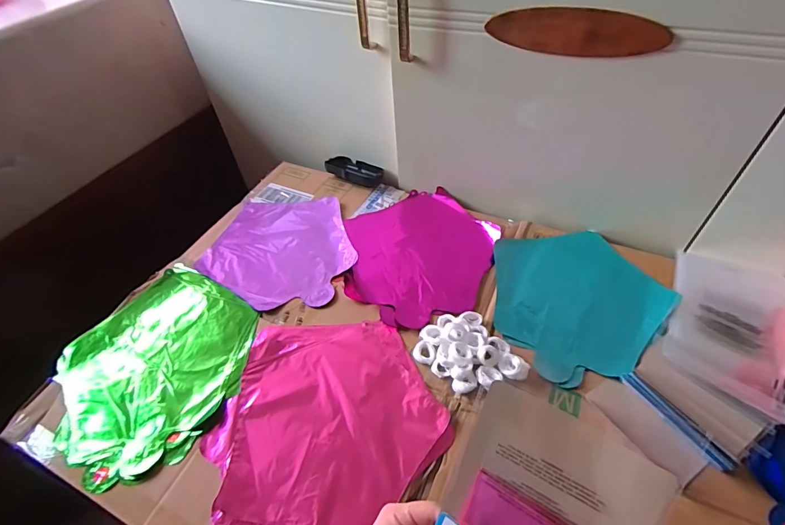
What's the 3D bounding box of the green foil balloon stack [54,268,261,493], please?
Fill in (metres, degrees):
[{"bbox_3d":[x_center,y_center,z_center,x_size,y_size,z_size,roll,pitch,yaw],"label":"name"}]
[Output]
[{"bbox_3d":[-0.292,0.122,0.505,0.228,0.022,0.241,24,54,23],"label":"green foil balloon stack"}]

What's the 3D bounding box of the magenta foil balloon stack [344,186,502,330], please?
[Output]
[{"bbox_3d":[0.038,-0.018,0.610,0.235,0.025,0.233,-28,52,-20],"label":"magenta foil balloon stack"}]

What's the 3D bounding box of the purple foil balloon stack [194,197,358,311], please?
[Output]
[{"bbox_3d":[-0.164,-0.028,0.626,0.224,0.007,0.218,15,50,17],"label":"purple foil balloon stack"}]

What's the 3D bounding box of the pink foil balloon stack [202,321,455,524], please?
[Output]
[{"bbox_3d":[-0.079,0.169,0.455,0.237,0.013,0.245,-22,50,-16],"label":"pink foil balloon stack"}]

